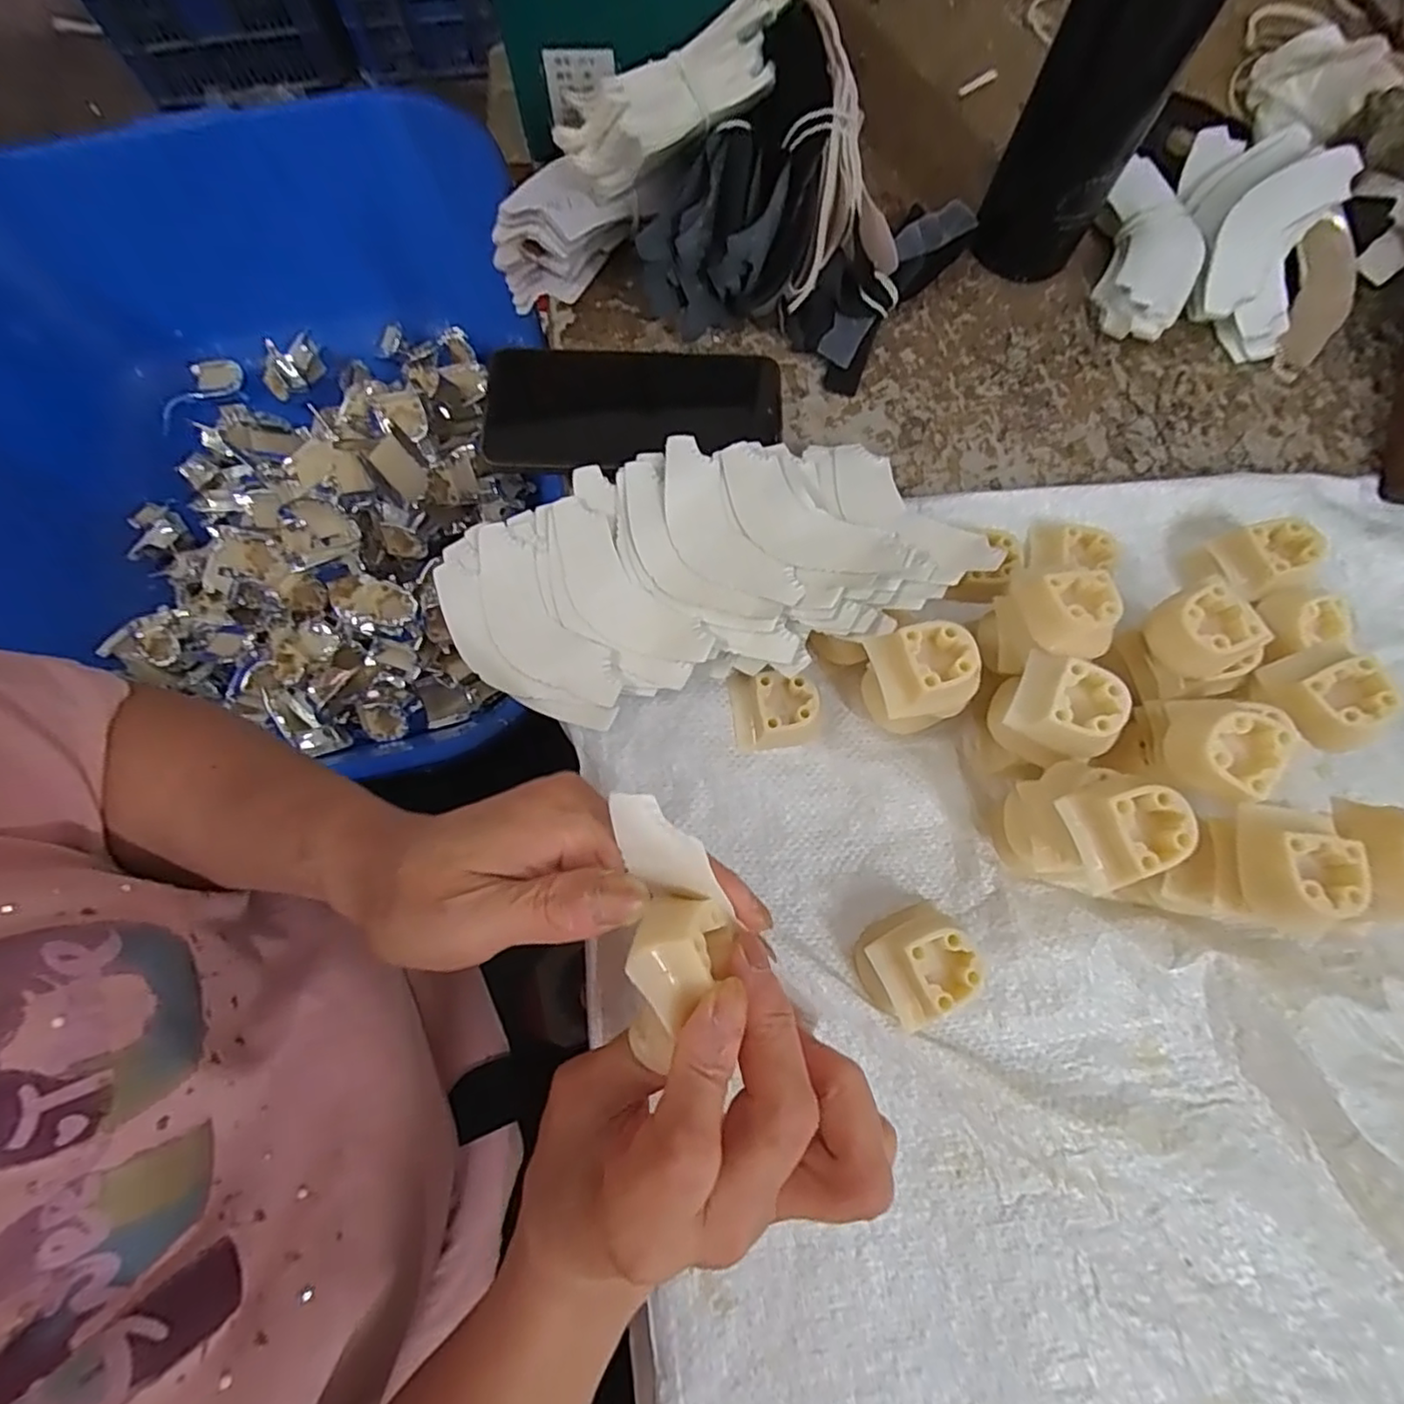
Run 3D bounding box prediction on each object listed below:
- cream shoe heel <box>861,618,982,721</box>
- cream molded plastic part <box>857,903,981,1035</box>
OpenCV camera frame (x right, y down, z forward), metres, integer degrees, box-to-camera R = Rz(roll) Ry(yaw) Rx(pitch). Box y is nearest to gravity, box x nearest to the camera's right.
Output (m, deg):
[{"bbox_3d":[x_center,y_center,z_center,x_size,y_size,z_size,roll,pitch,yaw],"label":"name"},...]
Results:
[{"bbox_3d":[0.096,-0.014,0.279,0.038,0.020,0.039,-8,75,-3],"label":"cream shoe heel"},{"bbox_3d":[0.093,0.114,0.282,0.043,0.030,0.038,-29,77,-10],"label":"cream molded plastic part"}]

